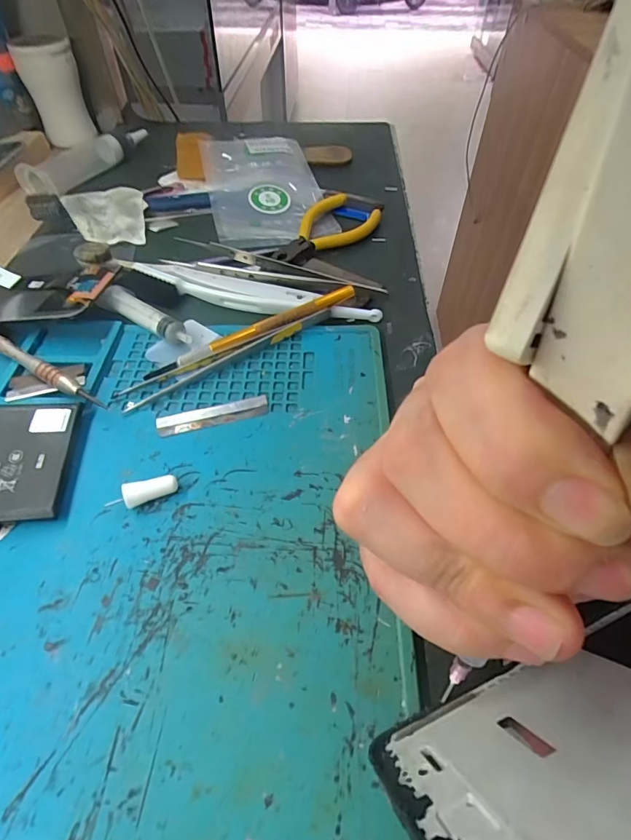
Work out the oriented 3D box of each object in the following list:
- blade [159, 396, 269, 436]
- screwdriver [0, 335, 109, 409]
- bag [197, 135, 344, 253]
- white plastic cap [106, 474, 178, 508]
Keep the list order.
[{"bbox_3d":[-0.053,-0.003,0.230,0.057,0.004,0.013,-11,53,-11],"label":"blade"},{"bbox_3d":[-0.156,-0.030,0.242,0.104,0.013,0.009,28,56,18],"label":"screwdriver"},{"bbox_3d":[-0.043,-0.203,0.377,0.096,0.013,0.171,-10,53,-10],"label":"bag"},{"bbox_3d":[-0.077,0.033,0.197,0.029,0.009,0.010,-15,54,-14],"label":"white plastic cap"}]

